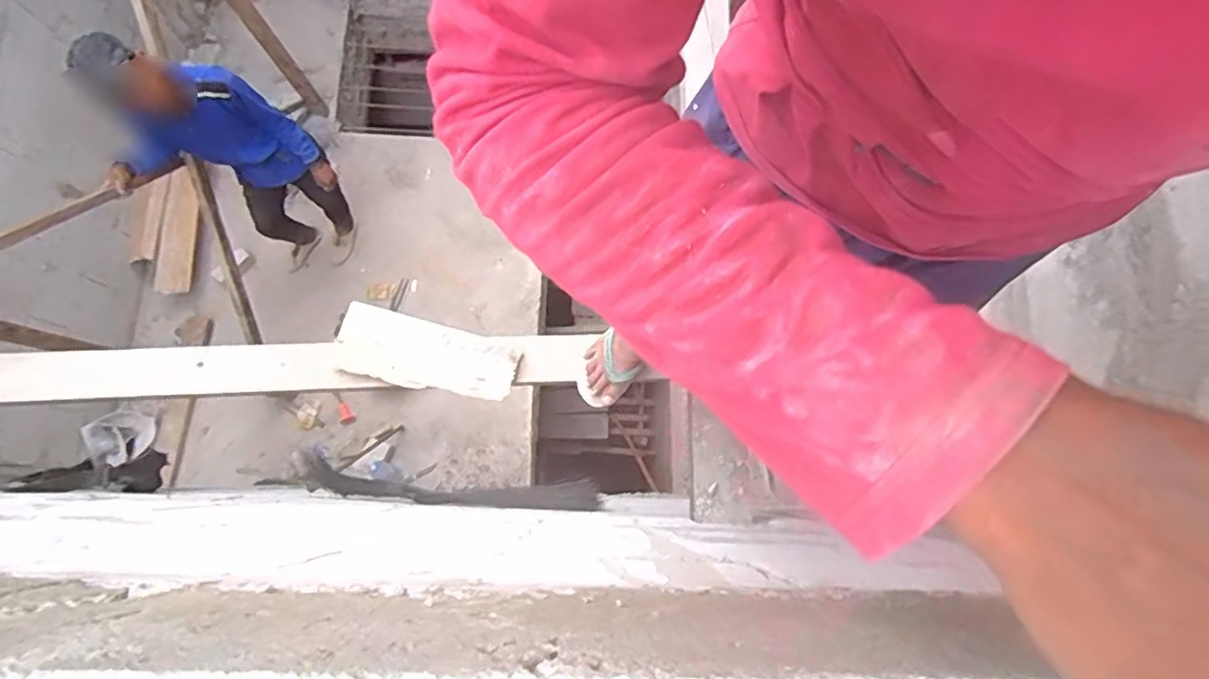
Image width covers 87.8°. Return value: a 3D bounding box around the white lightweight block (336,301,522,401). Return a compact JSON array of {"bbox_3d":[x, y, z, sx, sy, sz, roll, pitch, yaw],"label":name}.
[{"bbox_3d":[-0.350,0.030,1.239,0.345,0.031,0.138,14,77,2],"label":"white lightweight block"}]

